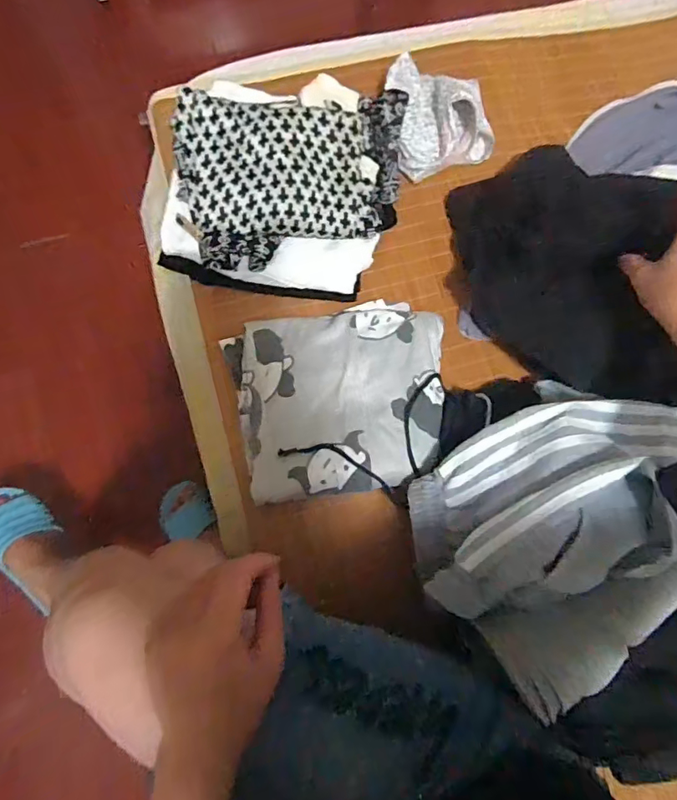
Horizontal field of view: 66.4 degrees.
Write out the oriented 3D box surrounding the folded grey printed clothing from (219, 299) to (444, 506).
[{"bbox_3d":[0.006,-0.004,0.587,0.239,0.054,0.209,-11,77,-4],"label":"folded grey printed clothing"}]

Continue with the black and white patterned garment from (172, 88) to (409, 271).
[{"bbox_3d":[-0.046,-0.251,0.579,0.263,0.046,0.179,-11,95,-9],"label":"black and white patterned garment"}]

